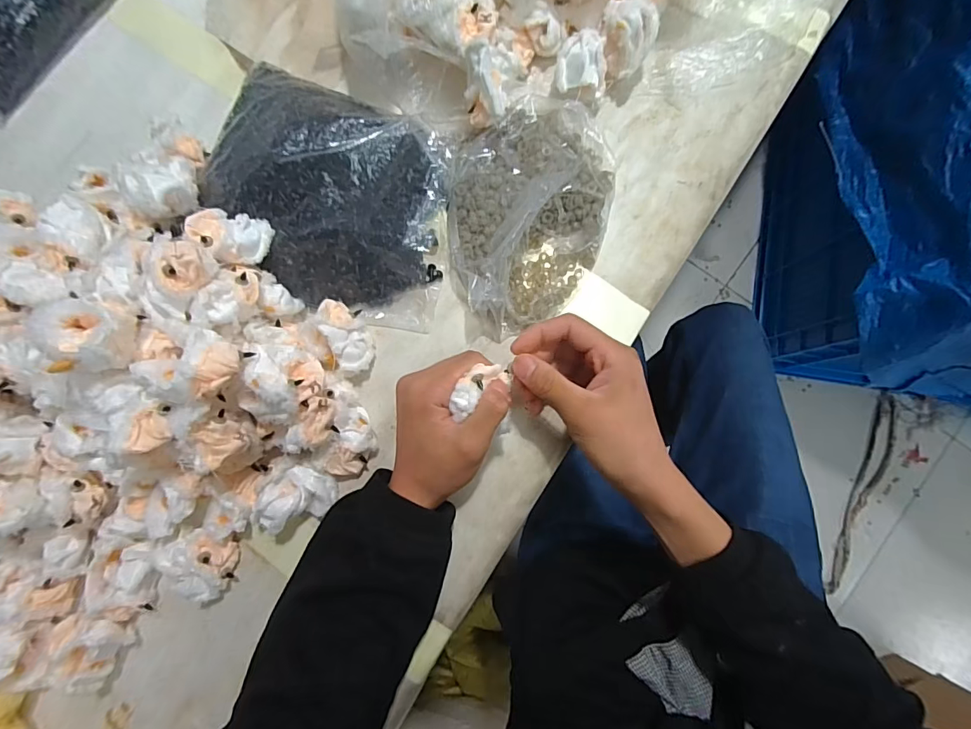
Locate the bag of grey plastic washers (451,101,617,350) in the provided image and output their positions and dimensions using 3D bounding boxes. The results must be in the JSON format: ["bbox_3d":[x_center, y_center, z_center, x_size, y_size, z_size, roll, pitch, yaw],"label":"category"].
[{"bbox_3d":[0.038,-0.127,0.382,0.134,0.041,0.200,1,84,3],"label":"bag of grey plastic washers"}]

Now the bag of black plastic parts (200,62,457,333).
[{"bbox_3d":[-0.137,-0.152,0.395,0.221,0.048,0.198,13,85,4],"label":"bag of black plastic parts"}]

